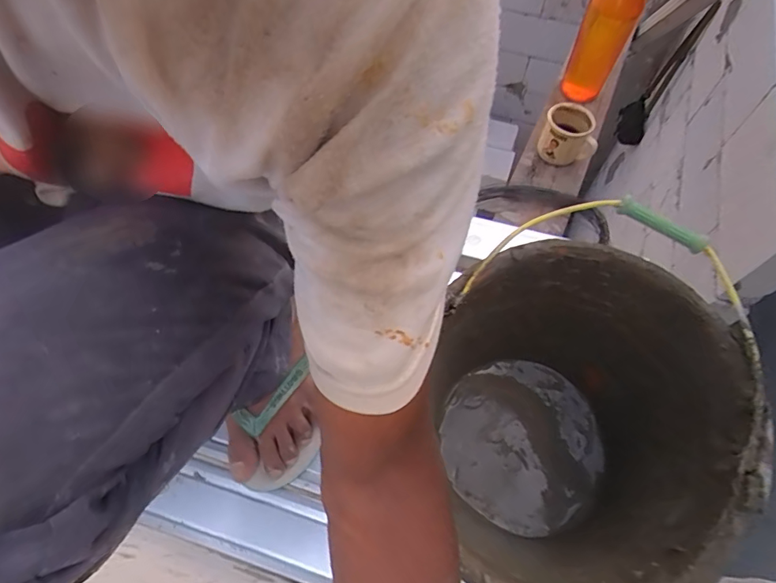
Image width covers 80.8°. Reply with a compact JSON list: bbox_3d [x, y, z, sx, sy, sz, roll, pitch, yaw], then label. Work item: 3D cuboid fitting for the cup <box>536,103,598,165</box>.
[{"bbox_3d":[0.311,-0.268,0.779,0.096,0.067,0.088,26,64,12],"label":"cup"}]

